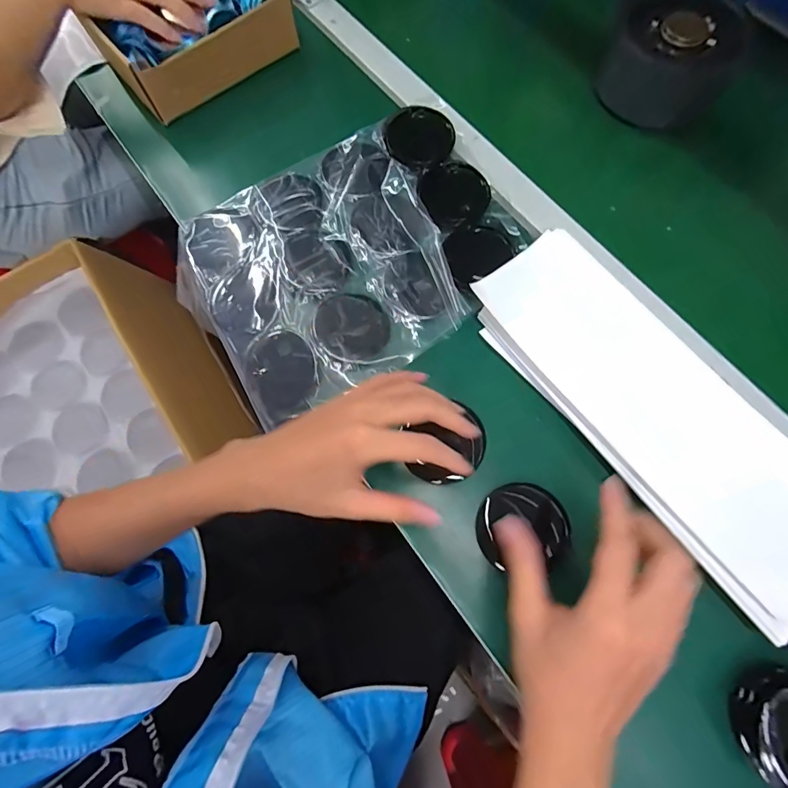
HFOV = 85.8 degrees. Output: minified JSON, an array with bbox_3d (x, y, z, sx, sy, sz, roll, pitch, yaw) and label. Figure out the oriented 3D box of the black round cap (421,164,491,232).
[{"bbox_3d":[0.069,-0.215,0.459,0.076,0.008,0.086,-16,73,-3],"label":"black round cap"}]

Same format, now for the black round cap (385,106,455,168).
[{"bbox_3d":[0.028,-0.292,0.480,0.076,0.009,0.075,-1,73,2],"label":"black round cap"}]

